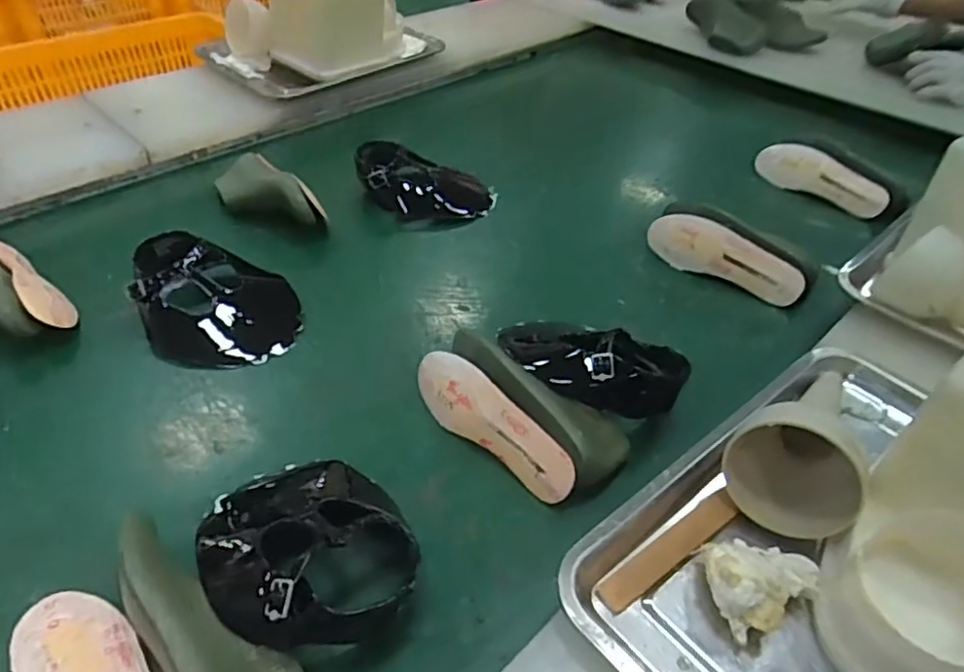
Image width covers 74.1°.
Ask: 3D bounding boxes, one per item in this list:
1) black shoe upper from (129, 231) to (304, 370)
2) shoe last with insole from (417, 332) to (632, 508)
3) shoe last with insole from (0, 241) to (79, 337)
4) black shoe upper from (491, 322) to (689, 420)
[{"bbox_3d":[-0.293,-0.048,0.704,0.152,0.065,0.186,-18,45,-20],"label":"black shoe upper"},{"bbox_3d":[0.031,0.064,0.586,0.198,0.066,0.090,31,50,29],"label":"shoe last with insole"},{"bbox_3d":[-0.522,-0.047,0.691,0.180,0.066,0.099,30,49,29],"label":"shoe last with insole"},{"bbox_3d":[0.097,0.027,0.622,0.183,0.085,0.079,25,47,24],"label":"black shoe upper"}]

